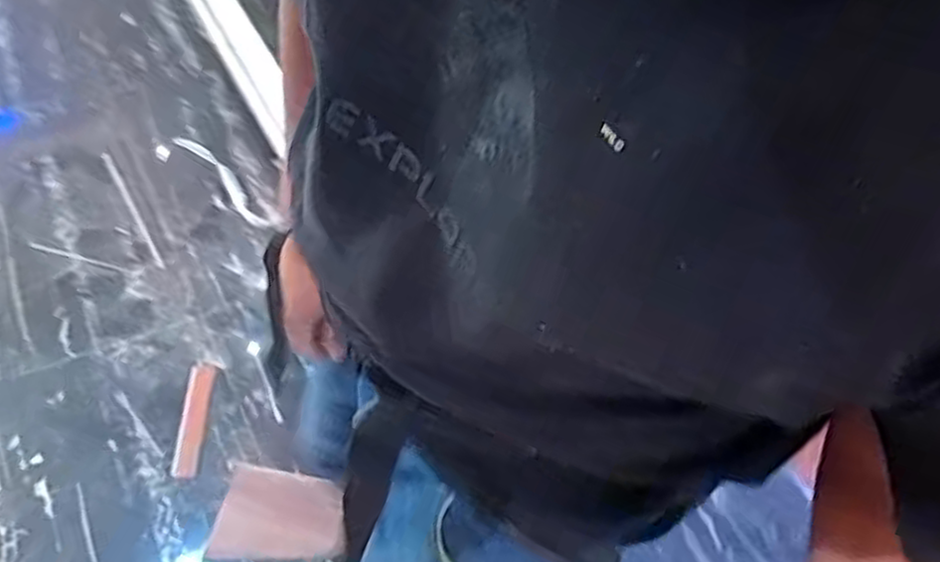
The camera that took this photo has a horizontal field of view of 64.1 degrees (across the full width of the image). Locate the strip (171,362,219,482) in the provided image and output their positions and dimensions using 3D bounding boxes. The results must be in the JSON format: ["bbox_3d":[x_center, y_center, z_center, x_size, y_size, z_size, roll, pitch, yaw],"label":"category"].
[{"bbox_3d":[-0.538,0.267,1.467,0.052,0.008,0.245,3,51,-8],"label":"strip"}]

